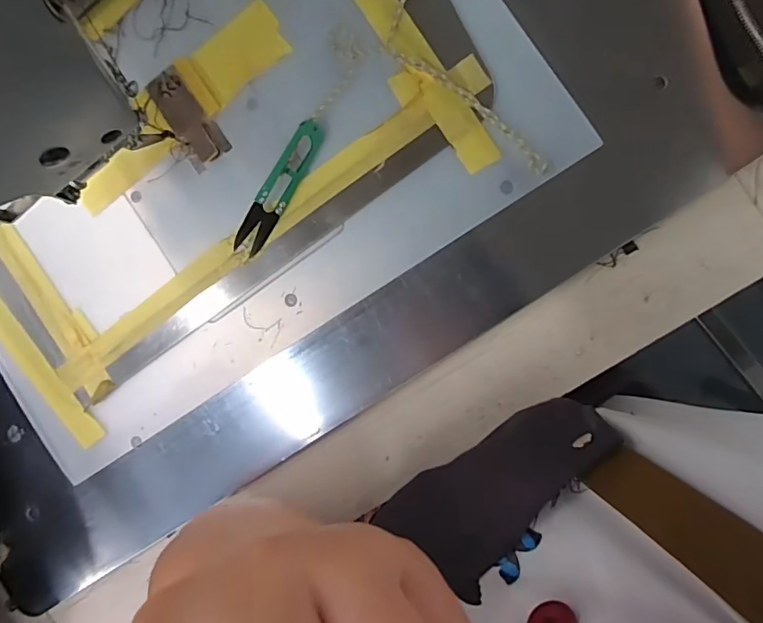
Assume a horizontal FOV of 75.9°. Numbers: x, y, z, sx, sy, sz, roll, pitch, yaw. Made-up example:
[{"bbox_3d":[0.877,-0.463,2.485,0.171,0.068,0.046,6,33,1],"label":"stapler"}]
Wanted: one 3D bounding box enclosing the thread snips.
[{"bbox_3d":[-0.074,-0.089,0.357,0.021,0.010,0.104,32,98,5],"label":"thread snips"}]

